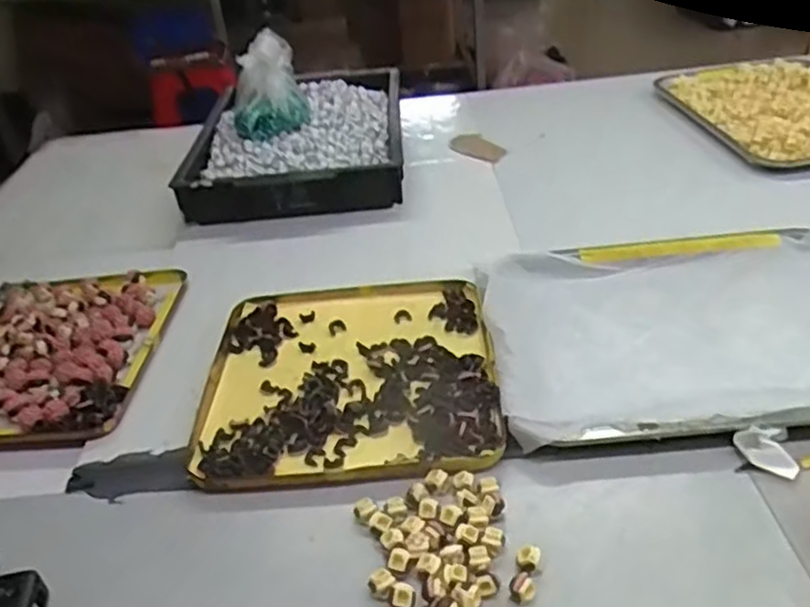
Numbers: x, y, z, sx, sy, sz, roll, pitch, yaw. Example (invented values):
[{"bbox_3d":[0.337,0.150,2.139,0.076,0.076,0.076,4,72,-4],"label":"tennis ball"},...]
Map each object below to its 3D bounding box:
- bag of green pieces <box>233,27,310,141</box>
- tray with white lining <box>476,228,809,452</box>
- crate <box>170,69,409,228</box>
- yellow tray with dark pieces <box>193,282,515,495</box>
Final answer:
[{"bbox_3d":[-0.183,-0.289,0.943,0.094,0.108,0.104,-11,34,-6],"label":"bag of green pieces"},{"bbox_3d":[0.246,0.014,0.611,0.349,0.026,0.261,-8,34,-1],"label":"tray with white lining"},{"bbox_3d":[-0.138,-0.215,0.967,0.262,0.077,0.341,-5,34,3],"label":"crate"},{"bbox_3d":[-0.046,0.056,0.615,0.237,0.016,0.236,-5,34,3],"label":"yellow tray with dark pieces"}]

